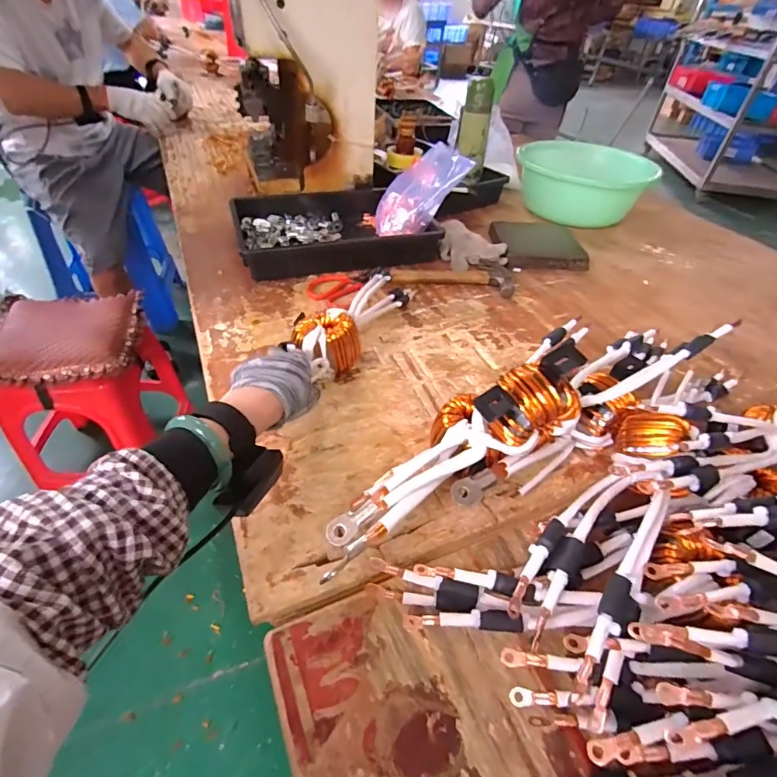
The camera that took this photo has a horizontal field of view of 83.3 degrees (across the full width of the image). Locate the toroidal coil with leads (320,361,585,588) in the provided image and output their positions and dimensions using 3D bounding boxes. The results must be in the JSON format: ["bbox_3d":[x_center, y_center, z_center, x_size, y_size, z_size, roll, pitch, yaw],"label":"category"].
[{"bbox_3d":[0.043,0.051,0.409,0.242,0.145,0.104,-17,48,-22],"label":"toroidal coil with leads"}]

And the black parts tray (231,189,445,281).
[{"bbox_3d":[-0.109,-0.325,0.880,0.370,0.053,0.282,-9,45,-14],"label":"black parts tray"}]

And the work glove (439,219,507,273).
[{"bbox_3d":[0.164,-0.281,0.862,0.120,0.034,0.151,5,43,1],"label":"work glove"}]

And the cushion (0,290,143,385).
[{"bbox_3d":[-0.766,-0.134,1.017,0.335,0.056,0.314,-8,45,-13],"label":"cushion"}]

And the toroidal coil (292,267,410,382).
[{"bbox_3d":[-0.053,-0.096,0.632,0.083,0.078,0.250,18,37,14],"label":"toroidal coil"}]

